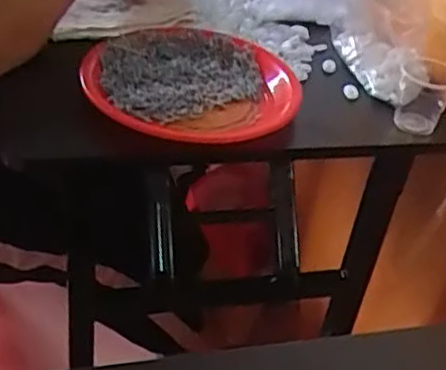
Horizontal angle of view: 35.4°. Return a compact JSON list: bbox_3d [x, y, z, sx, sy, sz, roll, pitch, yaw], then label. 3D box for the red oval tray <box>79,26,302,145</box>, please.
[{"bbox_3d":[-0.032,-0.117,0.765,0.225,0.032,0.242,10,37,1],"label":"red oval tray"}]

